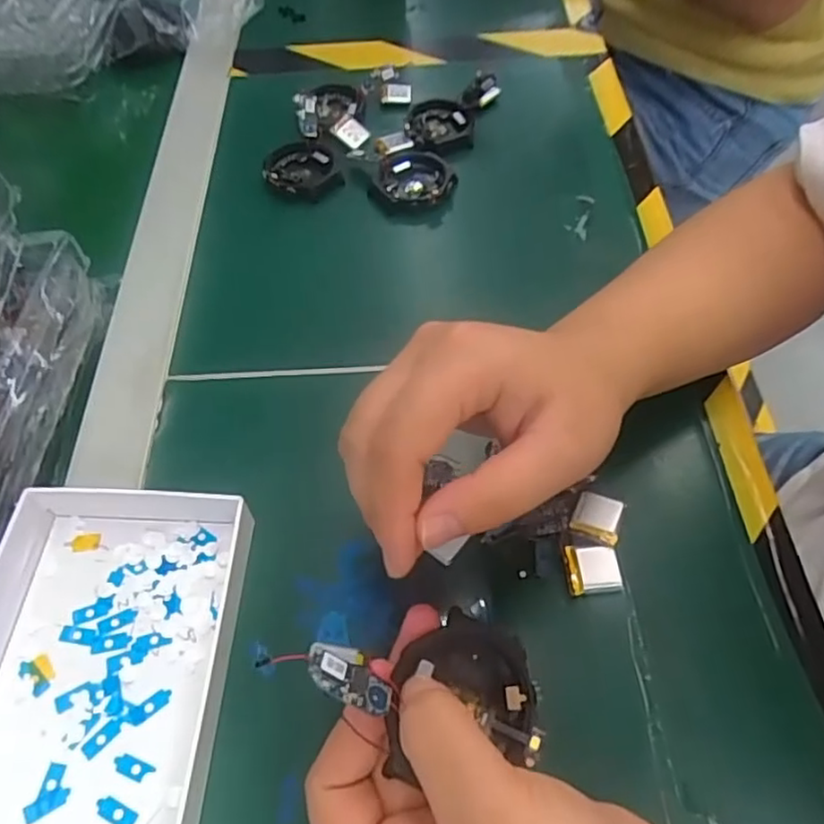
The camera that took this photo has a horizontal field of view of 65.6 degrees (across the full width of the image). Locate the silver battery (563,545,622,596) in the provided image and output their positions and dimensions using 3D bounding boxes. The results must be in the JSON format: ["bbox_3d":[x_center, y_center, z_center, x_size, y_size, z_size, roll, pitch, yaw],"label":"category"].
[{"bbox_3d":[0.079,0.069,0.282,0.023,0.006,0.020,-9,57,-3],"label":"silver battery"}]

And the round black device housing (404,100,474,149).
[{"bbox_3d":[0.019,-0.207,0.458,0.048,0.012,0.053,-6,57,0],"label":"round black device housing"}]

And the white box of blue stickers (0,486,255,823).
[{"bbox_3d":[-0.131,0.112,0.250,0.106,0.029,0.180,-1,57,3],"label":"white box of blue stickers"}]

